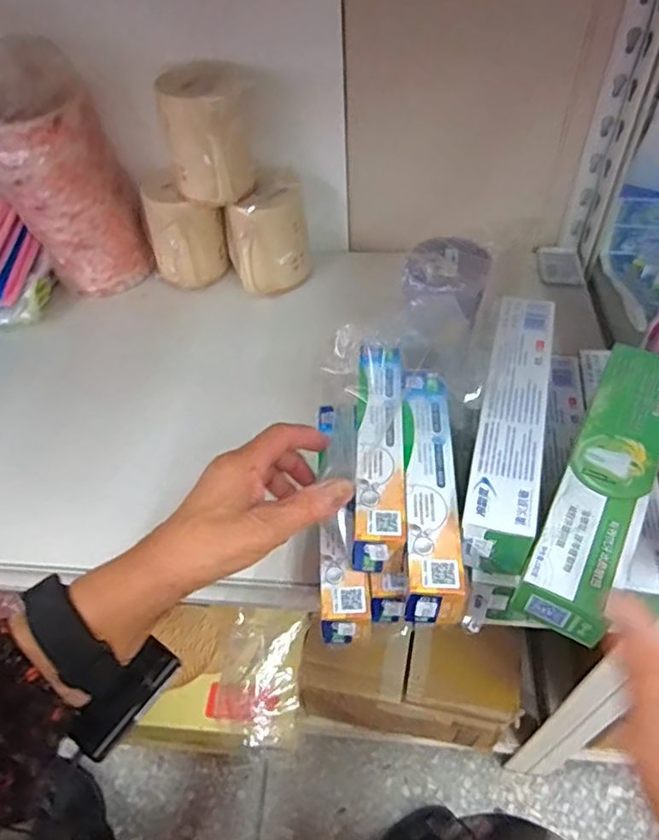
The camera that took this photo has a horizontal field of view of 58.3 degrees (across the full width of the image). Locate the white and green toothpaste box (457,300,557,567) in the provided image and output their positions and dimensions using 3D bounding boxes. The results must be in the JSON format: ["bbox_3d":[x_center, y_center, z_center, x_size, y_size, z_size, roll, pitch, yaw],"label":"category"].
[{"bbox_3d":[0.135,0.001,0.441,0.050,0.050,0.225,11,52,13],"label":"white and green toothpaste box"}]

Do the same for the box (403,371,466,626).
[{"bbox_3d":[0.070,0.046,0.418,0.035,0.034,0.184,2,50,5],"label":"box"}]

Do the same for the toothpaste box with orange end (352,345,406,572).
[{"bbox_3d":[0.037,0.019,0.438,0.035,0.038,0.176,1,55,5],"label":"toothpaste box with orange end"}]

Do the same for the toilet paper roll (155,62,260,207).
[{"bbox_3d":[-0.113,-0.280,0.588,0.089,0.115,0.083,-2,50,2],"label":"toilet paper roll"}]

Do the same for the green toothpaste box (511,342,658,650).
[{"bbox_3d":[0.191,0.035,0.403,0.052,0.028,0.230,23,55,21],"label":"green toothpaste box"}]

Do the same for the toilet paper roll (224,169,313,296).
[{"bbox_3d":[-0.068,-0.202,0.658,0.088,0.101,0.093,-6,50,-2],"label":"toilet paper roll"}]

